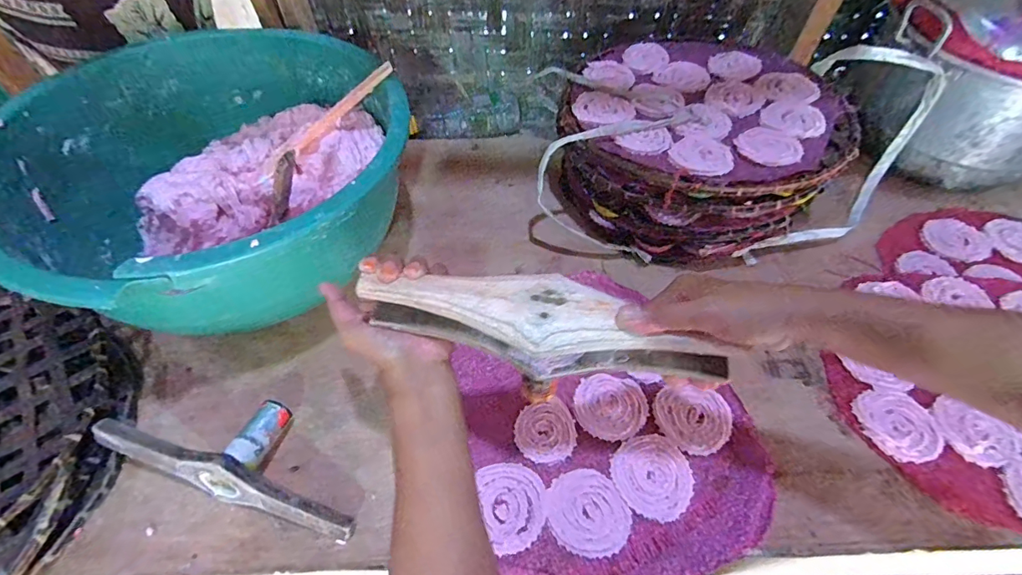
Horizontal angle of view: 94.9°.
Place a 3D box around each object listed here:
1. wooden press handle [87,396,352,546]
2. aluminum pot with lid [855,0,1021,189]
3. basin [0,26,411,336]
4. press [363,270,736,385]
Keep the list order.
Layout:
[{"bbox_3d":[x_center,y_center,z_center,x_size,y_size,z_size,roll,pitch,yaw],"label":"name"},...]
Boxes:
[{"bbox_3d":[-0.259,0.161,0.467,0.249,0.070,0.096,17,55,13],"label":"wooden press handle"},{"bbox_3d":[0.672,-0.313,0.654,0.319,0.222,0.290,-35,60,-23],"label":"aluminum pot with lid"},{"bbox_3d":[-0.342,-0.140,0.574,0.418,0.159,0.408,0,53,0],"label":"basin"},{"bbox_3d":[0.014,0.025,0.365,0.254,0.060,0.064,12,54,1],"label":"press"}]

